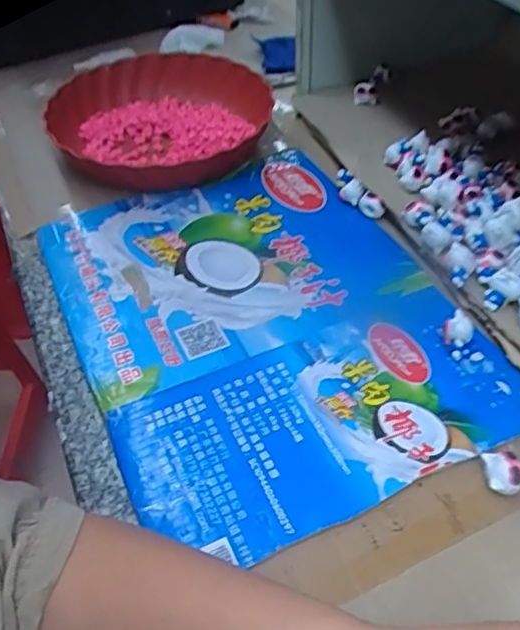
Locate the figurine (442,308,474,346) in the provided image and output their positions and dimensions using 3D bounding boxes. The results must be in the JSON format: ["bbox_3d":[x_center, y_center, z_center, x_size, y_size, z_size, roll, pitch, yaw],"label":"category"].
[{"bbox_3d":[0.150,0.012,0.452,0.021,0.025,0.021,18,49,19],"label":"figurine"}]

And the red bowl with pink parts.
[{"bbox_3d":[-0.124,-0.229,0.678,0.232,0.052,0.267,-33,53,-27],"label":"red bowl with pink parts"}]

